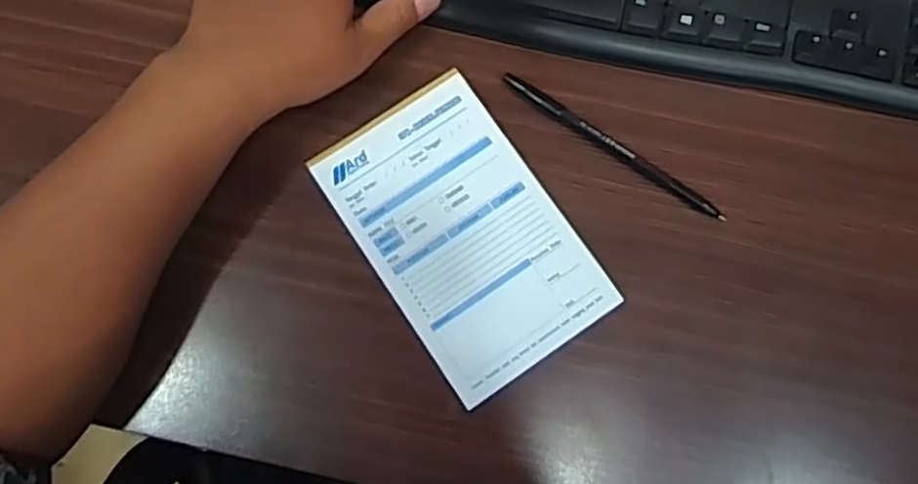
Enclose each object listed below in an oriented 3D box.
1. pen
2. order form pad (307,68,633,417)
[{"bbox_3d":[0.090,-0.056,0.395,0.149,0.004,0.008,34,83,5],"label":"pen"},{"bbox_3d":[0.001,-0.005,0.390,0.105,0.010,0.166,-34,82,-5],"label":"order form pad"}]

